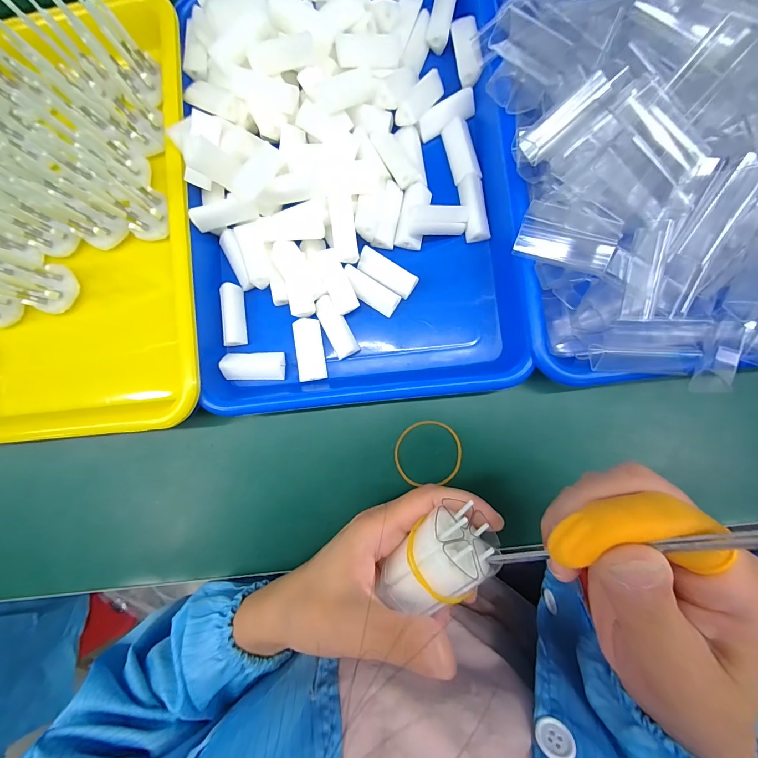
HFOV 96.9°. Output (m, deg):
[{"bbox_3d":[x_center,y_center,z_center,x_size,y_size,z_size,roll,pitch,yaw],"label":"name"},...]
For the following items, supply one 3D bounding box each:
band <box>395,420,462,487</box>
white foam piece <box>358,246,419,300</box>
[{"bbox_3d":[0.037,0.056,0.254,0.050,0.004,0.048,-1,82,6],"label":"band"},{"bbox_3d":[0.006,-0.079,0.252,0.045,0.011,0.018,31,89,7],"label":"white foam piece"}]

